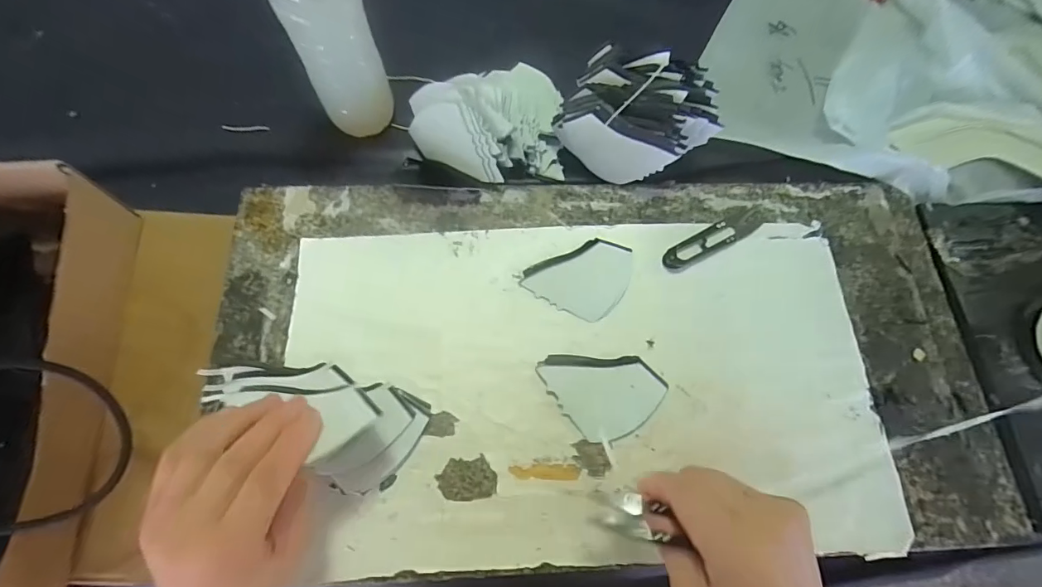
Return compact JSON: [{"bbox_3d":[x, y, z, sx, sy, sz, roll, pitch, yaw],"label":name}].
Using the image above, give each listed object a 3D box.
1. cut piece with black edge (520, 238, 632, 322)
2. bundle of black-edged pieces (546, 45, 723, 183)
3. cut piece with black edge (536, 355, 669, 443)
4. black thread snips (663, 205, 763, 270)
[{"bbox_3d":[0.049,-0.017,0.394,0.079,0.005,0.070,22,71,5],"label":"cut piece with black edge"},{"bbox_3d":[0.104,-0.156,0.415,0.125,0.064,0.110,25,71,6],"label":"bundle of black-edged pieces"},{"bbox_3d":[0.063,0.068,0.362,0.073,0.004,0.080,-38,75,-15],"label":"cut piece with black edge"},{"bbox_3d":[0.168,-0.049,0.408,0.106,0.009,0.022,-26,74,-11],"label":"black thread snips"}]

